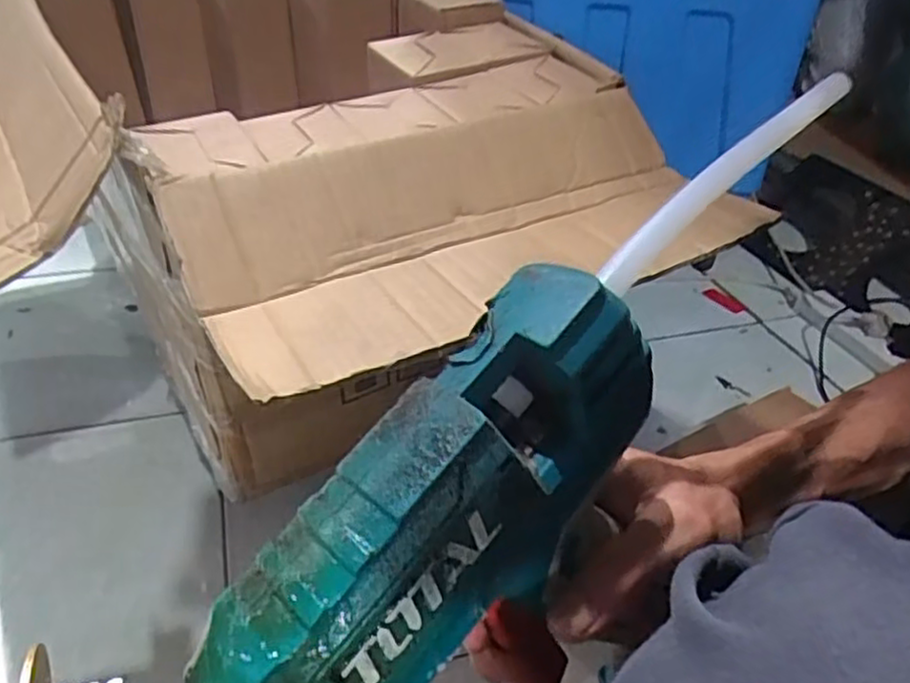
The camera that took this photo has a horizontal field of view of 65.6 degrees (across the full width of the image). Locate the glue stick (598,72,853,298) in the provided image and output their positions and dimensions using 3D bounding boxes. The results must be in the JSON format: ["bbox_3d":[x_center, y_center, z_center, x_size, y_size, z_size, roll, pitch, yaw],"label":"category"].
[{"bbox_3d":[0.117,-0.071,0.283,0.009,0.038,0.189,30,43,33],"label":"glue stick"}]

